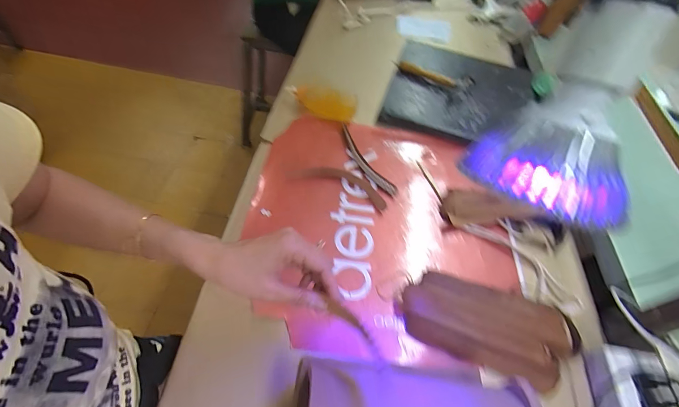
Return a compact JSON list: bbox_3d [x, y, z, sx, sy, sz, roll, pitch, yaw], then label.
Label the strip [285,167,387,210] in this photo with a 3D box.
[{"bbox_3d":[-0.001,-0.038,0.545,0.167,0.011,0.053,19,54,5],"label":"strip"}]

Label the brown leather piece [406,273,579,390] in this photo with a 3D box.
[{"bbox_3d":[0.187,0.153,0.412,0.221,0.033,0.095,18,54,5],"label":"brown leather piece"}]

